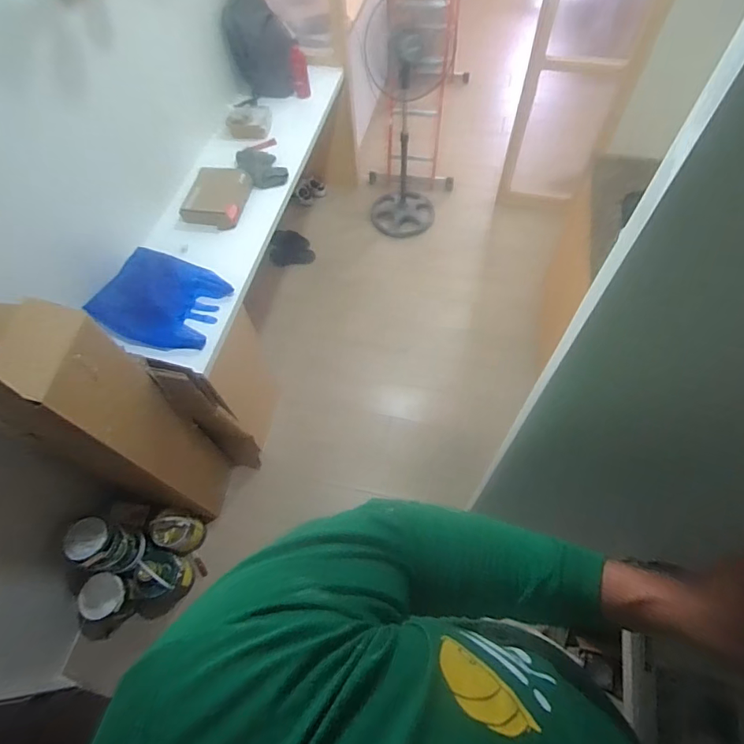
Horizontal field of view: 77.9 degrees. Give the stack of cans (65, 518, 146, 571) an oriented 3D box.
[{"bbox_3d":[-0.913,0.600,1.590,0.150,0.258,0.157,15,63,11],"label":"stack of cans"}]

